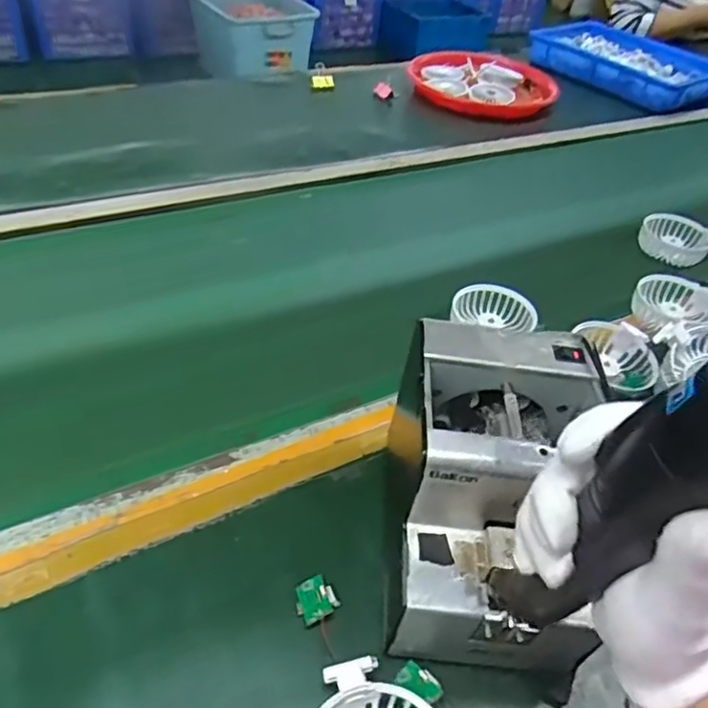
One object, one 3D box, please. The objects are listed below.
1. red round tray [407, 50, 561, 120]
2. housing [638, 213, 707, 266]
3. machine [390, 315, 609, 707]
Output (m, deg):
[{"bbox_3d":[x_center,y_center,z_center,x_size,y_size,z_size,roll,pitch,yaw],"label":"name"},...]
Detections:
[{"bbox_3d":[0.233,-0.495,1.124,0.255,0.054,0.255,5,43,-4],"label":"red round tray"},{"bbox_3d":[0.420,-0.145,0.794,0.103,0.033,0.083,32,47,23],"label":"housing"},{"bbox_3d":[0.093,0.092,0.411,0.128,0.146,0.170,7,41,2],"label":"machine"}]

